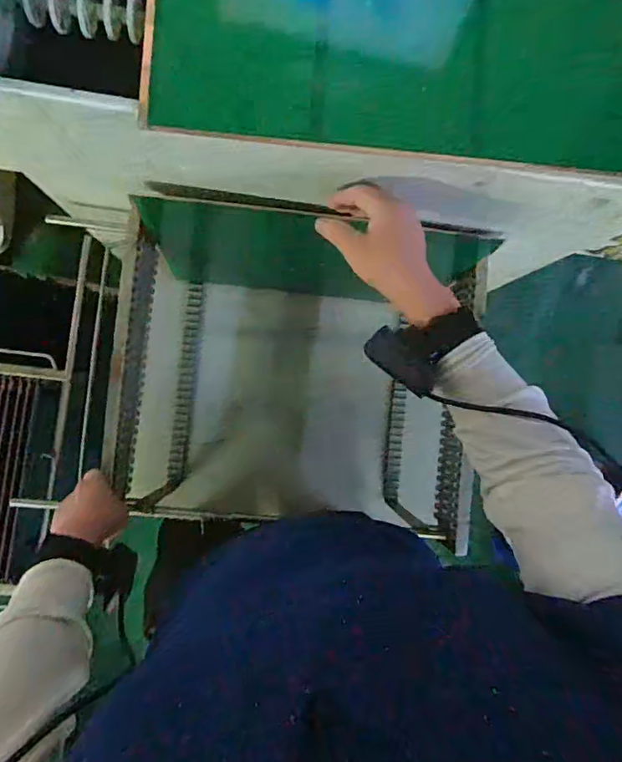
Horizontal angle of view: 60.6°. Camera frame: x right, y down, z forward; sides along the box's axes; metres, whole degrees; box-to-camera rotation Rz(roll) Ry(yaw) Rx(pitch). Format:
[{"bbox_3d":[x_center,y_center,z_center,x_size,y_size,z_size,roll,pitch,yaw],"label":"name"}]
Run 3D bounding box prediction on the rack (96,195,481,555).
[{"bbox_3d":[-0.047,0.023,0.849,0.572,0.264,0.439,7,88,-5],"label":"rack"}]

